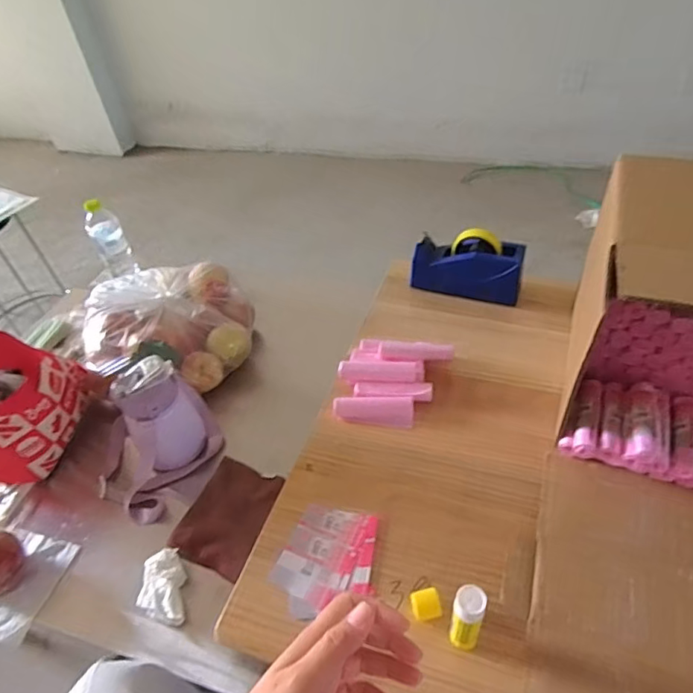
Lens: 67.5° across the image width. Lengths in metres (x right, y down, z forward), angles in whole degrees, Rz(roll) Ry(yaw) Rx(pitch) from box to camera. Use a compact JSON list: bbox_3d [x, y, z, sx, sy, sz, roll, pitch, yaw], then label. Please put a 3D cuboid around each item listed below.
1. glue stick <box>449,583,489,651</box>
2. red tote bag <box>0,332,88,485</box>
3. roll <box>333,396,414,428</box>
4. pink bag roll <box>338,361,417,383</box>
[{"bbox_3d":[0.125,0.283,0.537,0.030,0.106,0.031,13,46,20],"label":"glue stick"},{"bbox_3d":[-0.536,0.104,0.809,0.129,0.244,0.267,31,56,33],"label":"red tote bag"},{"bbox_3d":[0.042,0.099,0.794,0.119,0.032,0.037,2,43,9],"label":"roll"},{"bbox_3d":[0.049,0.039,0.819,0.121,0.023,0.024,0,44,7],"label":"pink bag roll"}]

